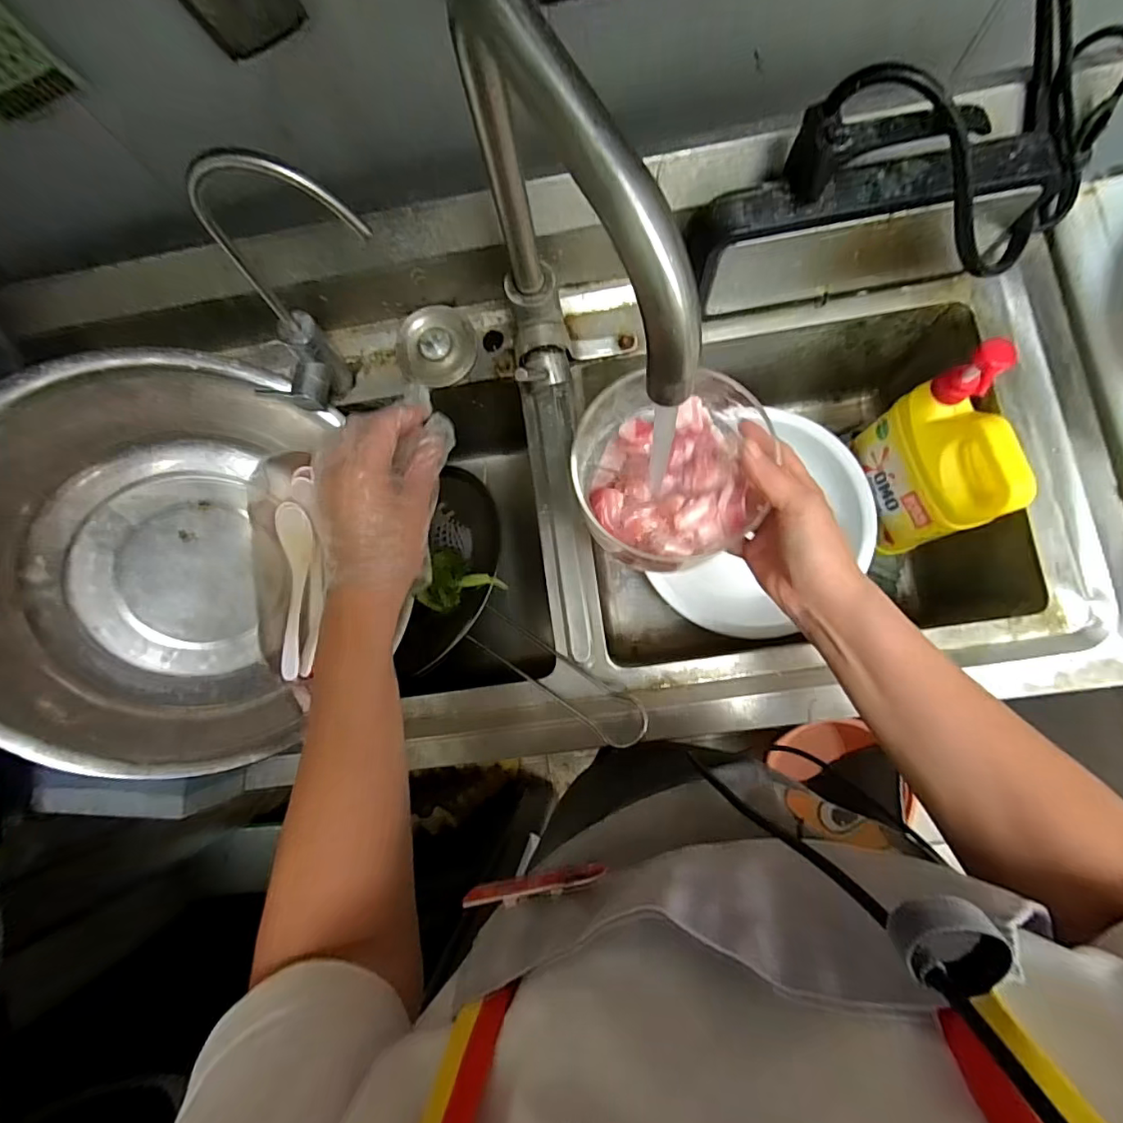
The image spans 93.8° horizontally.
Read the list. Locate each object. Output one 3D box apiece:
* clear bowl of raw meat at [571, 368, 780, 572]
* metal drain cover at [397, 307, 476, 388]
[{"bbox_3d":[0.082,-0.075,0.390,0.138,0.070,0.167,-1,66,14],"label":"clear bowl of raw meat"},{"bbox_3d":[-0.130,-0.220,0.540,0.078,0.025,0.081,-2,84,6],"label":"metal drain cover"}]

